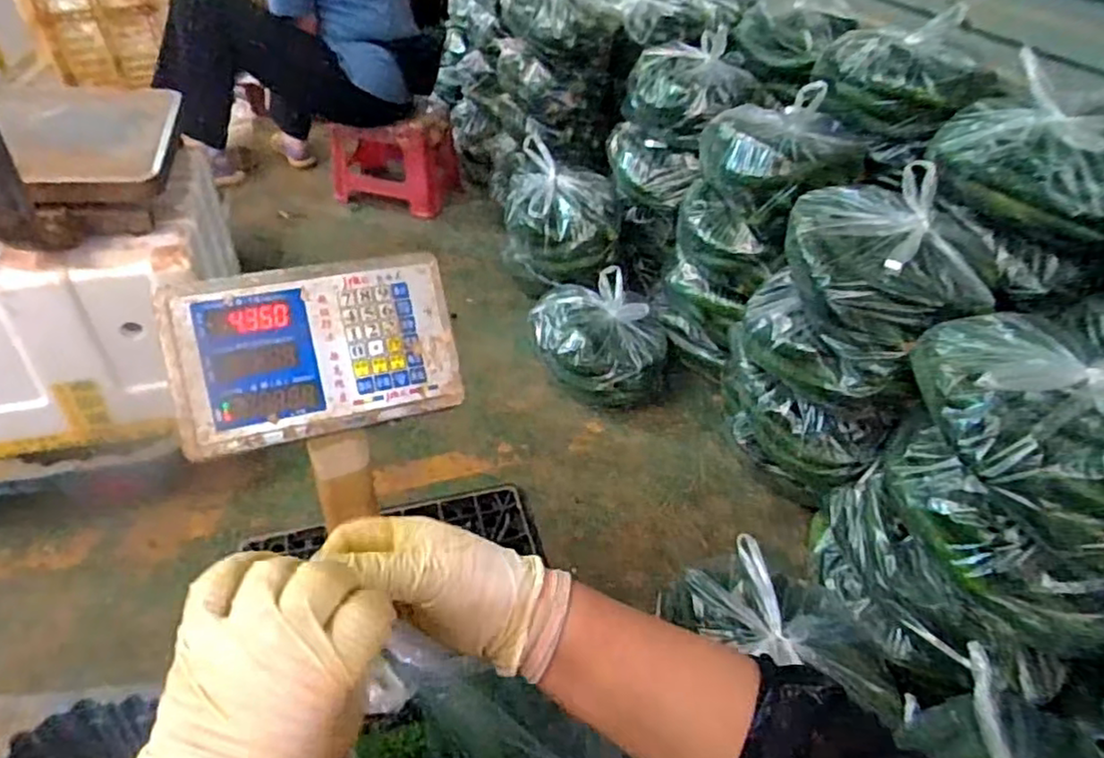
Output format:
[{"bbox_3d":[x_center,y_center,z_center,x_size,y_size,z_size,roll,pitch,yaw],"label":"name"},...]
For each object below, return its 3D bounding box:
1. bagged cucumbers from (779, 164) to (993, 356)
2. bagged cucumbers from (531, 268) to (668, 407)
[{"bbox_3d":[0.510,-0.192,0.996,0.299,0.156,0.269,20,44,17],"label":"bagged cucumbers"},{"bbox_3d":[0.118,-0.089,1.423,0.274,0.218,0.328,-21,48,-25],"label":"bagged cucumbers"}]

